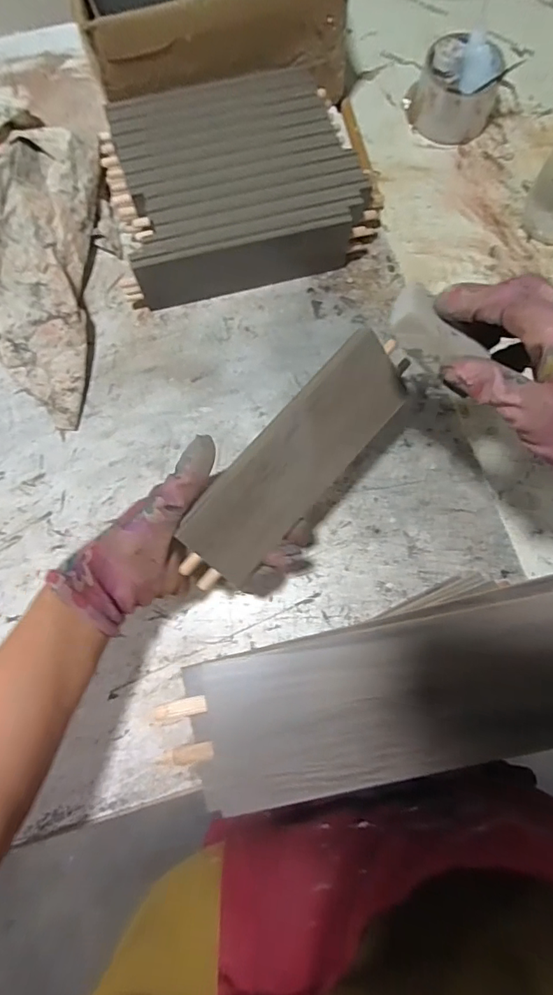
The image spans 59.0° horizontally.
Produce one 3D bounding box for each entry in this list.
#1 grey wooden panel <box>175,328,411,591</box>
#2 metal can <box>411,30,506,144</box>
[{"bbox_3d":[0.018,-0.027,0.358,0.211,0.010,0.070,-47,121,-6],"label":"grey wooden panel"},{"bbox_3d":[0.196,-0.436,0.528,0.082,0.061,0.078,0,78,0],"label":"metal can"}]

